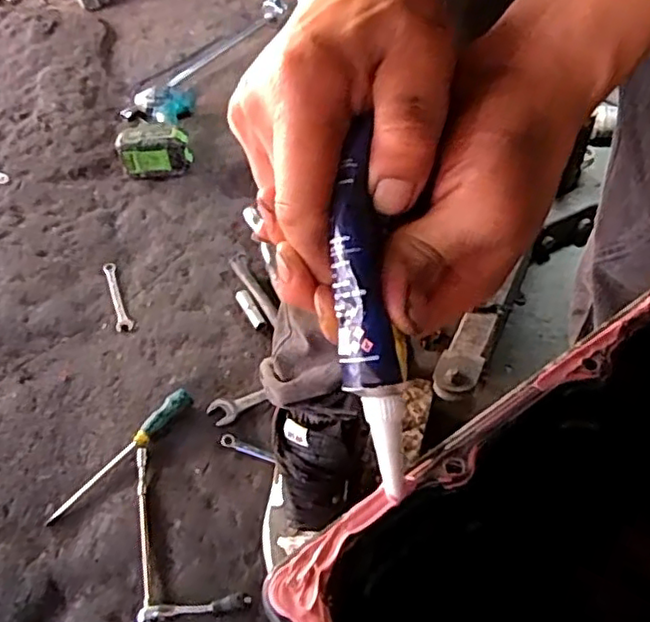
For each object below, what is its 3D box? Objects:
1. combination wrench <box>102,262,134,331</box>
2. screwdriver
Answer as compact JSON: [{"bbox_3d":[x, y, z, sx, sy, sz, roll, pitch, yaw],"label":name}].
[{"bbox_3d":[-0.352,-0.027,1.094,0.027,0.005,0.170,-17,50,-13],"label":"combination wrench"},{"bbox_3d":[-0.275,0.189,0.870,0.027,0.033,0.234,33,56,27],"label":"screwdriver"}]

